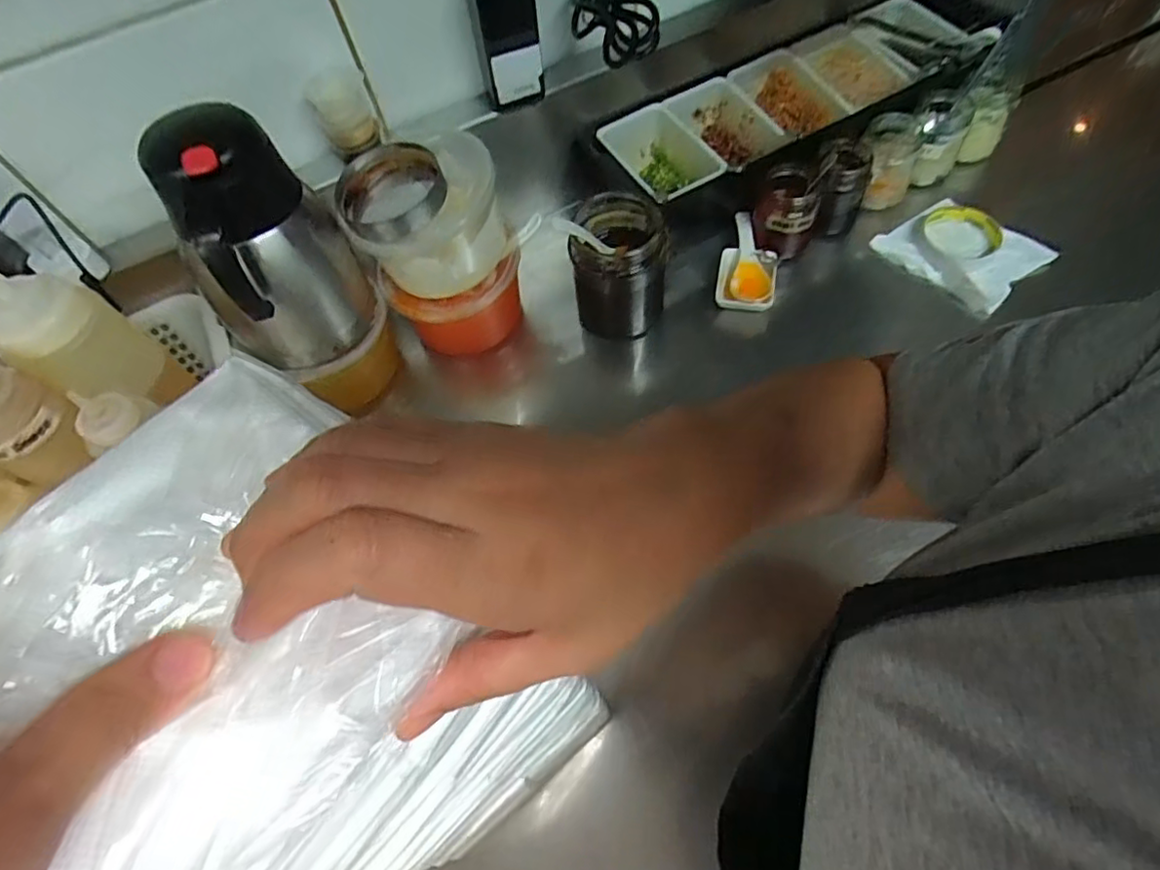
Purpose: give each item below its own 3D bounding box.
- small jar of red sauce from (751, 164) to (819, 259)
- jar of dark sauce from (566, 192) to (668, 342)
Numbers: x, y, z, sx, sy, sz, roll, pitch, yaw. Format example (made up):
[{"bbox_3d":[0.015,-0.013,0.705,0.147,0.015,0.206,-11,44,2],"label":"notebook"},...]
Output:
[{"bbox_3d":[0.224,-0.241,0.669,0.067,0.074,0.065,12,63,12],"label":"small jar of red sauce"},{"bbox_3d":[0.040,-0.178,0.636,0.088,0.116,0.089,-3,61,5],"label":"jar of dark sauce"}]

